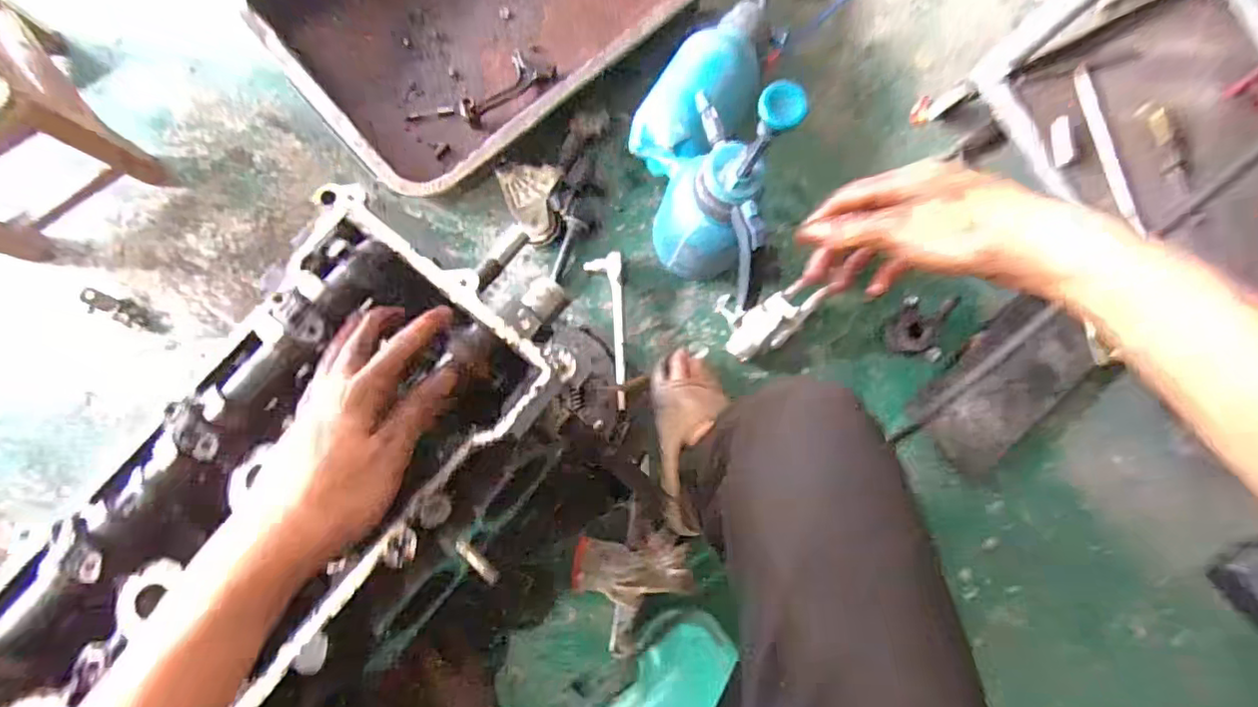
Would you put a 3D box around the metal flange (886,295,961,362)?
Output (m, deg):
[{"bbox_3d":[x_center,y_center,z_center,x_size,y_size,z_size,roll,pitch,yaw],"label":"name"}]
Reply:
[{"bbox_3d":[0.446,-0.044,0.908,0.080,0.011,0.096,17,104,14],"label":"metal flange"}]

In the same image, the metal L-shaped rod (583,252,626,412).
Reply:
[{"bbox_3d":[-0.032,-0.035,0.892,0.052,0.035,0.236,-3,84,-5],"label":"metal L-shaped rod"}]

